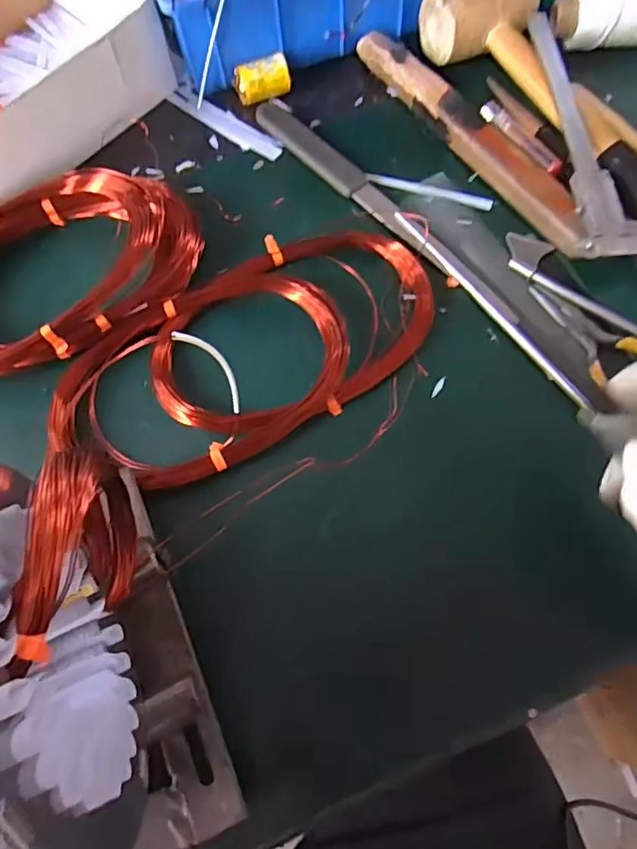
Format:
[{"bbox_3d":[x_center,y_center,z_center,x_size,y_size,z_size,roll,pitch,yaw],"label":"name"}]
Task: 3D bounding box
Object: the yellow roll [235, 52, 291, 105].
[{"bbox_3d":[-0.049,-0.301,0.482,0.049,0.030,0.026,-16,69,-4],"label":"yellow roll"}]

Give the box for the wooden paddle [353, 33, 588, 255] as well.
[{"bbox_3d":[0.125,-0.235,0.443,0.036,0.026,0.278,-31,72,-10],"label":"wooden paddle"}]

